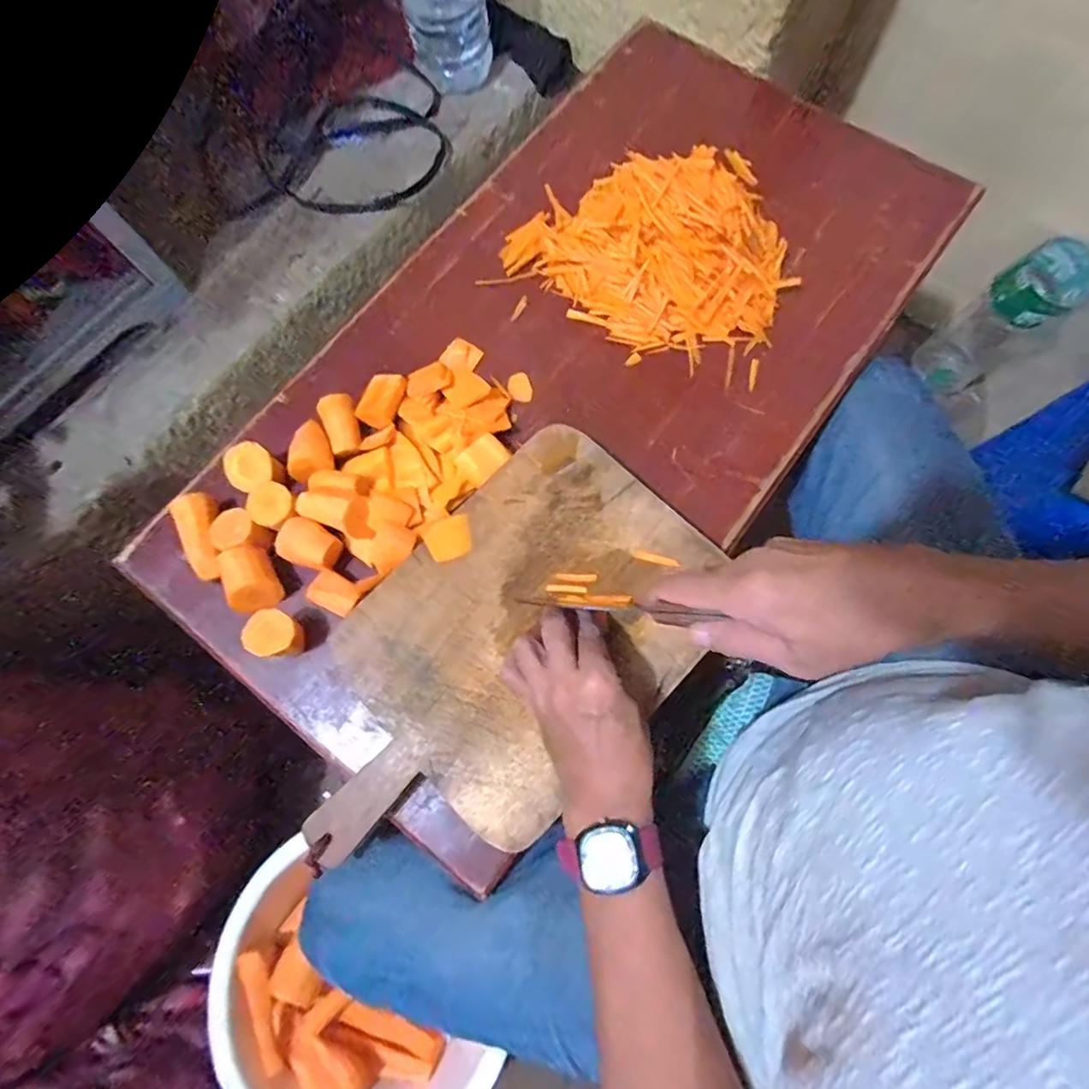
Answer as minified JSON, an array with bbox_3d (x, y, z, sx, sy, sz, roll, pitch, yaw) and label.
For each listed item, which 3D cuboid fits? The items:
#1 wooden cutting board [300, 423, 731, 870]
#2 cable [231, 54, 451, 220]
[{"bbox_3d":[-0.037,0.091,0.427,0.227,0.018,0.377,43,81,12],"label":"wooden cutting board"},{"bbox_3d":[-0.248,-0.513,0.688,0.272,0.060,0.155,-24,76,-5],"label":"cable"}]

